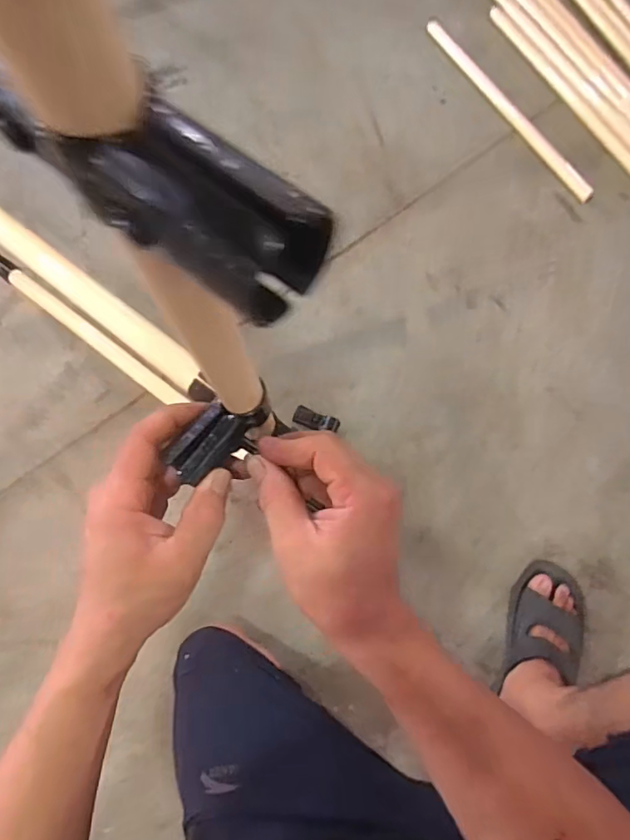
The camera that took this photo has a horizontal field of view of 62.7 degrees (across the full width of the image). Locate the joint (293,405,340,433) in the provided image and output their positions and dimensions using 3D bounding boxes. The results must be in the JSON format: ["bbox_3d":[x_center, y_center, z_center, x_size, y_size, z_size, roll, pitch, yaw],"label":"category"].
[{"bbox_3d":[0.003,0.002,0.912,0.079,0.022,0.032,18,71,8],"label":"joint"}]

